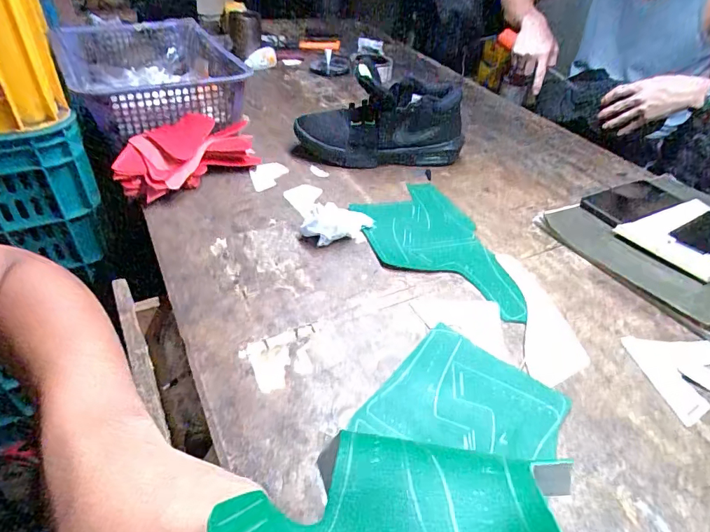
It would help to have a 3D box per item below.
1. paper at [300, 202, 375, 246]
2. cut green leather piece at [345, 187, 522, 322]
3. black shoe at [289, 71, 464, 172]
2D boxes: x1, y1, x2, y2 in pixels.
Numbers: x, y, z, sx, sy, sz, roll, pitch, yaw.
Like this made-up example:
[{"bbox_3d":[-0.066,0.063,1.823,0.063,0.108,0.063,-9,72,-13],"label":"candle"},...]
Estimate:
[{"bbox_3d":[-0.022,-0.059,0.593,0.101,0.036,0.059,-8,42,-15],"label":"paper"},{"bbox_3d":[0.116,-0.029,0.597,0.177,0.012,0.308,-16,45,-24],"label":"cut green leather piece"},{"bbox_3d":[0.040,-0.252,0.758,0.280,0.134,0.108,-3,41,-10],"label":"black shoe"}]

